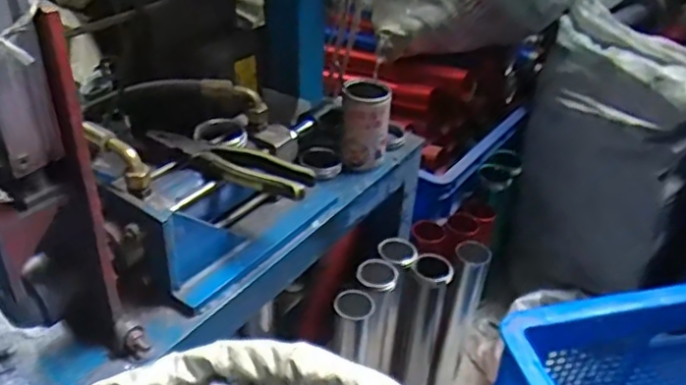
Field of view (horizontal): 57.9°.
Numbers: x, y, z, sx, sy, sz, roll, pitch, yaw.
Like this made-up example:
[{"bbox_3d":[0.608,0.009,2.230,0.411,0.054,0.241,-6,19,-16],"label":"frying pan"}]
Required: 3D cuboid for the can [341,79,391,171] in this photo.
[{"bbox_3d":[0.029,-0.095,0.855,0.064,0.103,0.070,3,37,-2],"label":"can"}]

